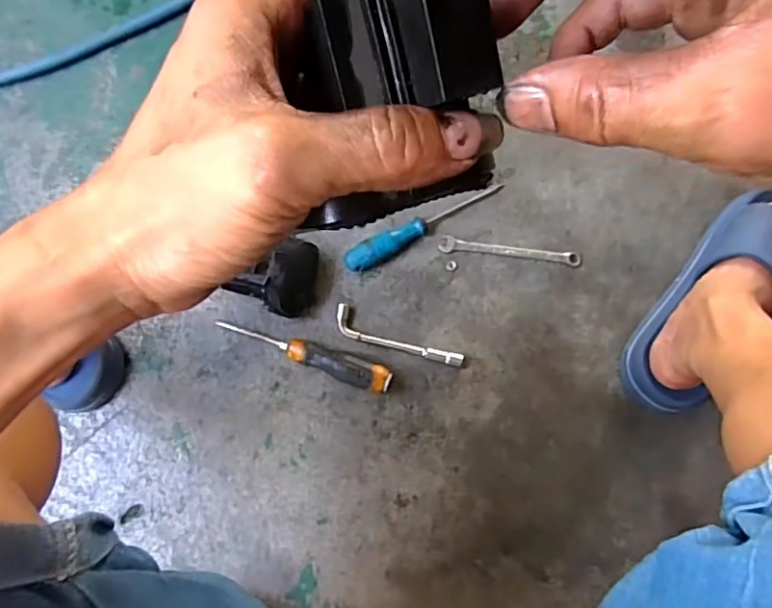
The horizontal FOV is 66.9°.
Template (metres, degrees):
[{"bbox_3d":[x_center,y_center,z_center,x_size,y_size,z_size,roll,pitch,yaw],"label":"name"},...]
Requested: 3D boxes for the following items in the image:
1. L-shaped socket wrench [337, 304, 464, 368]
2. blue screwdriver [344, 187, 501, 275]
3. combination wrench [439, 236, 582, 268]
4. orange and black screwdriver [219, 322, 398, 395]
[{"bbox_3d":[0.014,0.041,0.636,0.146,0.019,0.030,21,79,3],"label":"L-shaped socket wrench"},{"bbox_3d":[0.044,-0.089,0.660,0.199,0.024,0.026,-28,81,-13],"label":"blue screwdriver"},{"bbox_3d":[0.140,-0.060,0.657,0.157,0.007,0.018,7,79,0],"label":"combination wrench"},{"bbox_3d":[-0.088,0.054,0.631,0.195,0.027,0.028,18,79,3],"label":"orange and black screwdriver"}]

